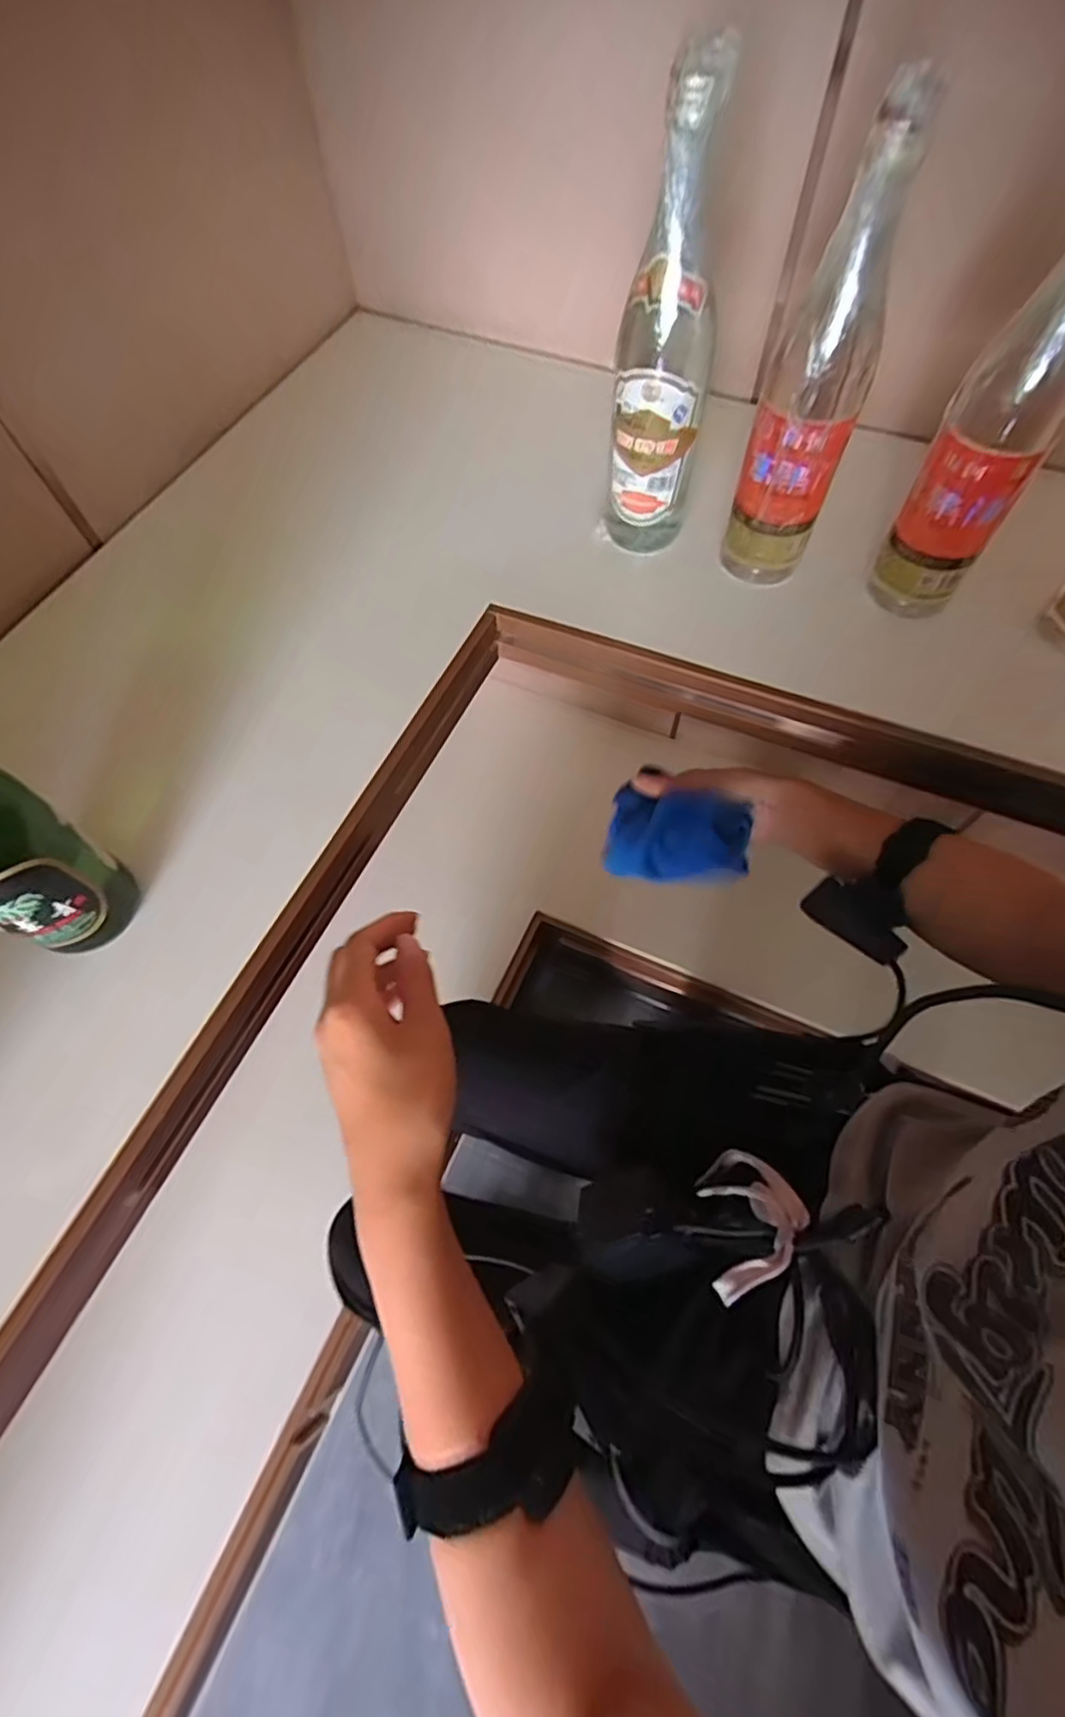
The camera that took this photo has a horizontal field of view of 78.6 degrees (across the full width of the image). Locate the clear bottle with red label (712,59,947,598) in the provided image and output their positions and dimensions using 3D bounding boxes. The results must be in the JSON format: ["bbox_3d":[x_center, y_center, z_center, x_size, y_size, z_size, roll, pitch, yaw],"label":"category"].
[{"bbox_3d":[0.188,-0.315,0.435,0.065,0.264,0.069,16,65,10],"label":"clear bottle with red label"}]

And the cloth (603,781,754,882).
[{"bbox_3d":[0.124,-0.017,0.558,0.115,0.023,0.075,10,103,11],"label":"cloth"}]

